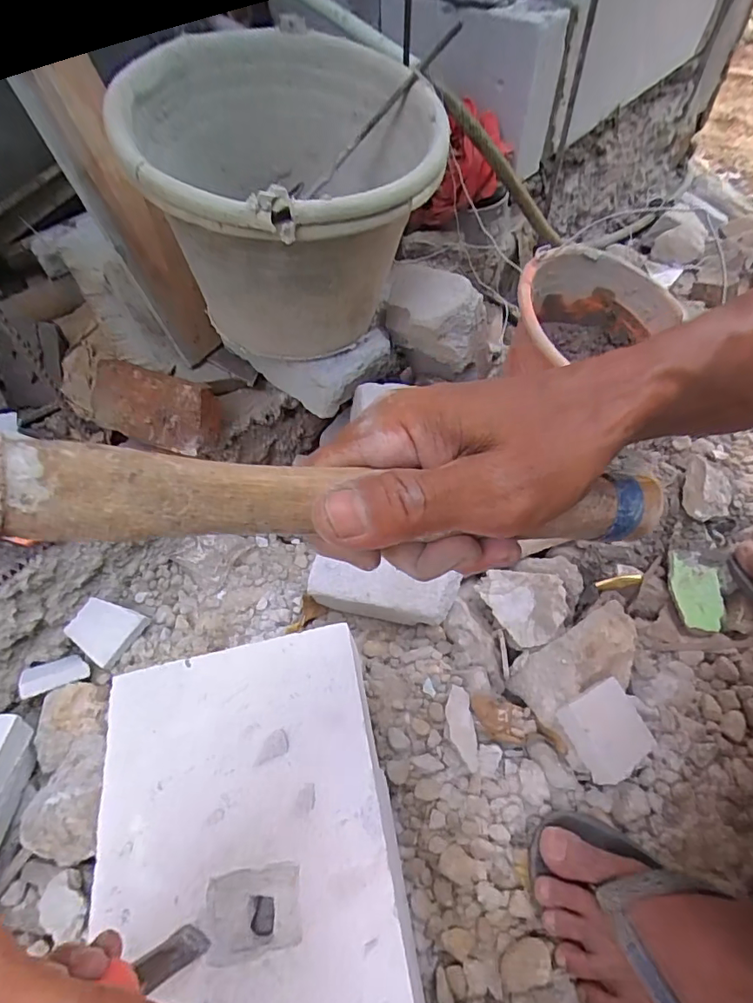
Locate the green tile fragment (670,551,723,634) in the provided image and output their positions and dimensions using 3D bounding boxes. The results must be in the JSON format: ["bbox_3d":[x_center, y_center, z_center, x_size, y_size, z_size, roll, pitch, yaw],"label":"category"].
[{"bbox_3d":[0.386,0.107,0.628,0.053,0.010,0.096,5,58,6],"label":"green tile fragment"}]

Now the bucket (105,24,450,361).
[{"bbox_3d":[-0.082,-0.287,0.537,0.269,0.236,0.269,-1,57,2],"label":"bucket"}]

